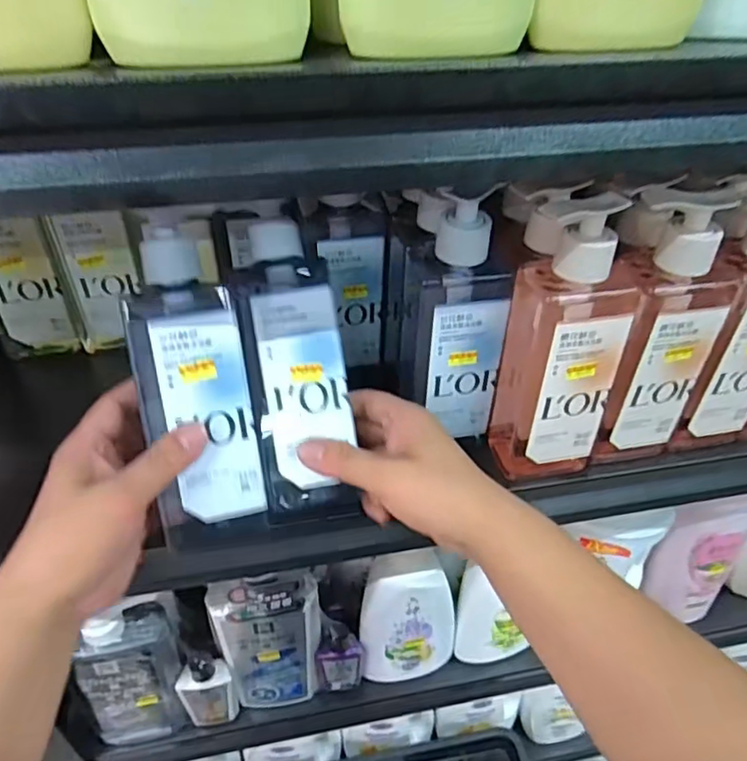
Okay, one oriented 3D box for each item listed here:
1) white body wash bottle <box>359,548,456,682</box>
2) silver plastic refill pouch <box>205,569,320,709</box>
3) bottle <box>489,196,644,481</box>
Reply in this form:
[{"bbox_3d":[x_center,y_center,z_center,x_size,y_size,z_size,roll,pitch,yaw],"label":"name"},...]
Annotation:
[{"bbox_3d":[0.038,0.252,0.658,0.106,0.172,0.062,-3,42,-5],"label":"white body wash bottle"},{"bbox_3d":[-0.105,0.263,0.621,0.104,0.202,0.047,-5,42,-7],"label":"silver plastic refill pouch"},{"bbox_3d":[0.136,-0.022,0.432,0.073,0.204,0.054,-8,42,-10],"label":"bottle"}]

